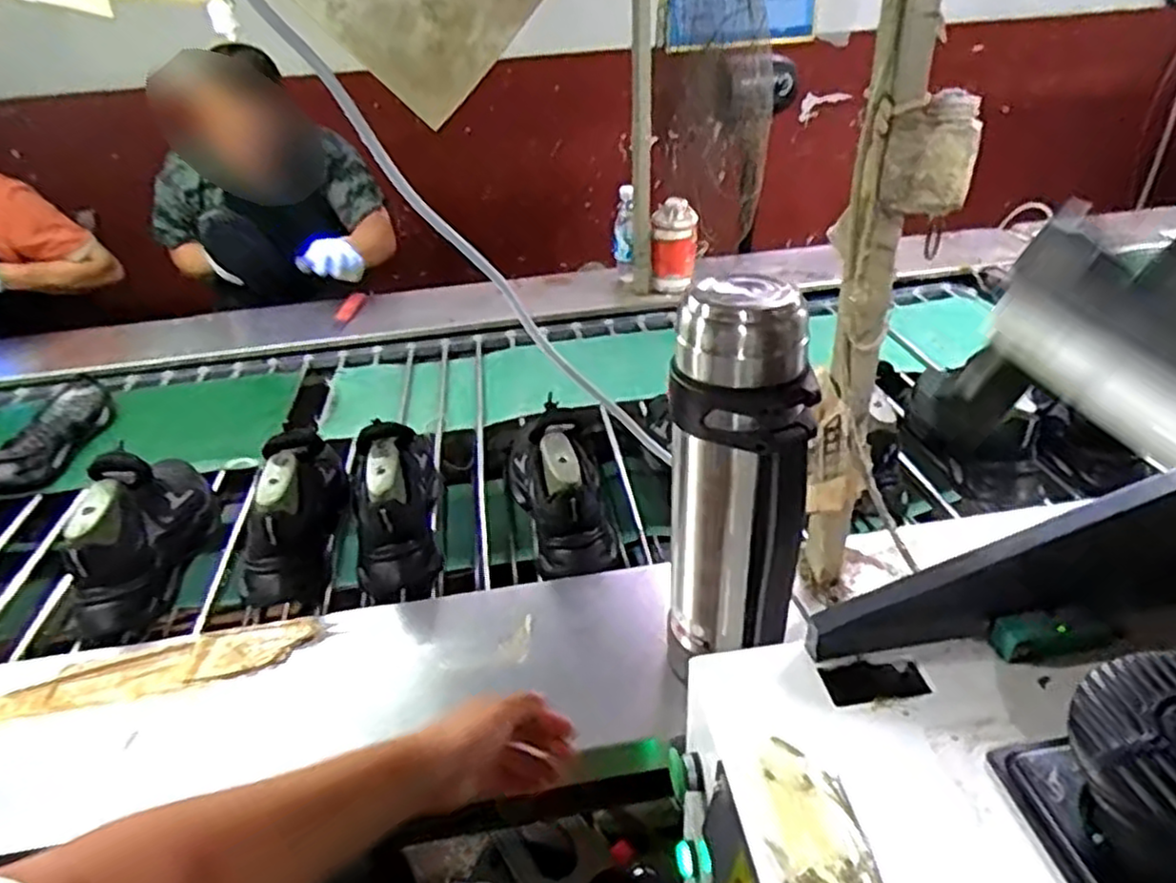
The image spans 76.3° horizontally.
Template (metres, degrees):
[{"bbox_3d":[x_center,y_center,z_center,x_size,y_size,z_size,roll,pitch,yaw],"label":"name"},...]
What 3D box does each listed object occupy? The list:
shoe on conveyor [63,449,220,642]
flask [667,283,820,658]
[{"bbox_3d":[-0.557,0.095,0.944,0.083,0.153,0.264,-3,33,3],"label":"shoe on conveyor"},{"bbox_3d":[0.126,0.044,0.653,0.115,0.354,0.113,-1,33,7],"label":"flask"}]

